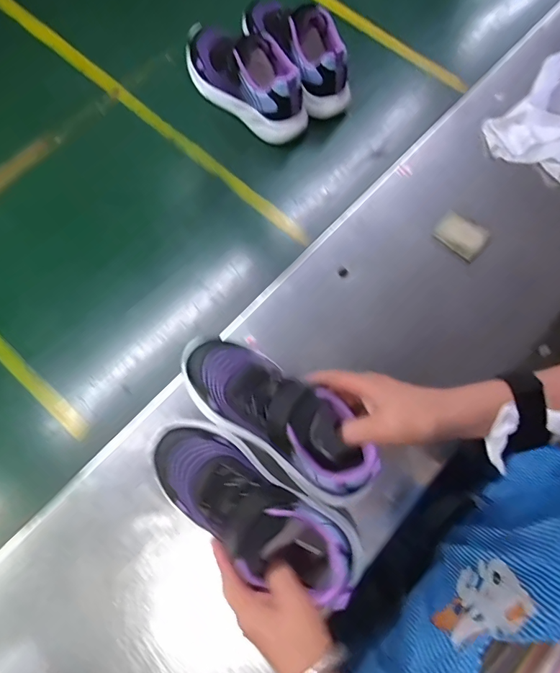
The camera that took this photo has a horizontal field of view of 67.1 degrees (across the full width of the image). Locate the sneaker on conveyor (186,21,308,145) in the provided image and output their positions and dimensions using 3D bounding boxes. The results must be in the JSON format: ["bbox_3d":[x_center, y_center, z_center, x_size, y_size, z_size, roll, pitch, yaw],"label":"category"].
[{"bbox_3d":[-0.057,-0.352,0.579,0.217,0.087,0.071,40,75,12],"label":"sneaker on conveyor"}]

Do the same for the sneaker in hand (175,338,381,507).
[{"bbox_3d":[-0.009,0.067,0.400,0.207,0.082,0.077,32,74,17],"label":"sneaker in hand"}]

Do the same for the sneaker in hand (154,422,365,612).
[{"bbox_3d":[-0.028,0.148,0.372,0.208,0.081,0.078,29,73,17],"label":"sneaker in hand"}]

